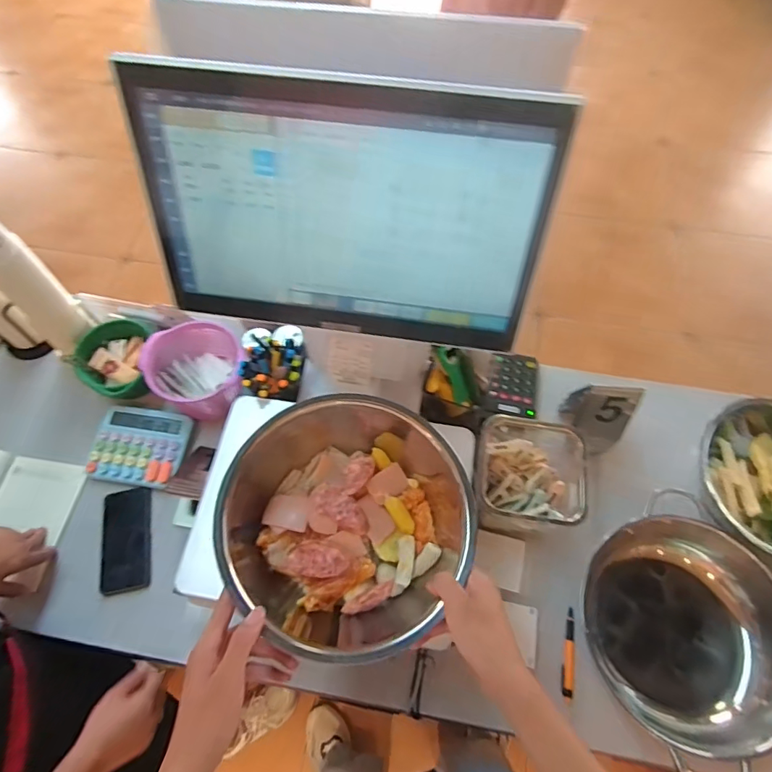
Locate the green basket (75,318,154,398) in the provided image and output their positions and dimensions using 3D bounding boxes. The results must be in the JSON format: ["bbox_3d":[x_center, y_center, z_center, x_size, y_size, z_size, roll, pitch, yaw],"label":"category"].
[{"bbox_3d":[-0.489,-0.043,0.907,0.125,0.070,0.145,-3,63,-2],"label":"green basket"}]

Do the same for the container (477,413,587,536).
[{"bbox_3d":[0.220,0.136,0.793,0.156,0.123,0.165,10,63,5],"label":"container"}]

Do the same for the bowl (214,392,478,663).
[{"bbox_3d":[-0.037,0.152,0.572,0.254,0.121,0.268,0,63,0],"label":"bowl"}]

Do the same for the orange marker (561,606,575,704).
[{"bbox_3d":[0.273,0.402,0.751,0.017,0.009,0.127,9,63,5],"label":"orange marker"}]

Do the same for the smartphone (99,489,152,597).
[{"bbox_3d":[-0.425,0.252,0.825,0.079,0.016,0.162,-8,63,-4],"label":"smartphone"}]

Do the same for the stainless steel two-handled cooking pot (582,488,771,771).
[{"bbox_3d":[0.422,0.349,0.724,0.292,0.125,0.280,0,63,0],"label":"stainless steel two-handled cooking pot"}]

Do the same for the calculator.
[{"bbox_3d":[-0.431,0.104,0.878,0.148,0.032,0.134,8,63,4],"label":"calculator"}]

